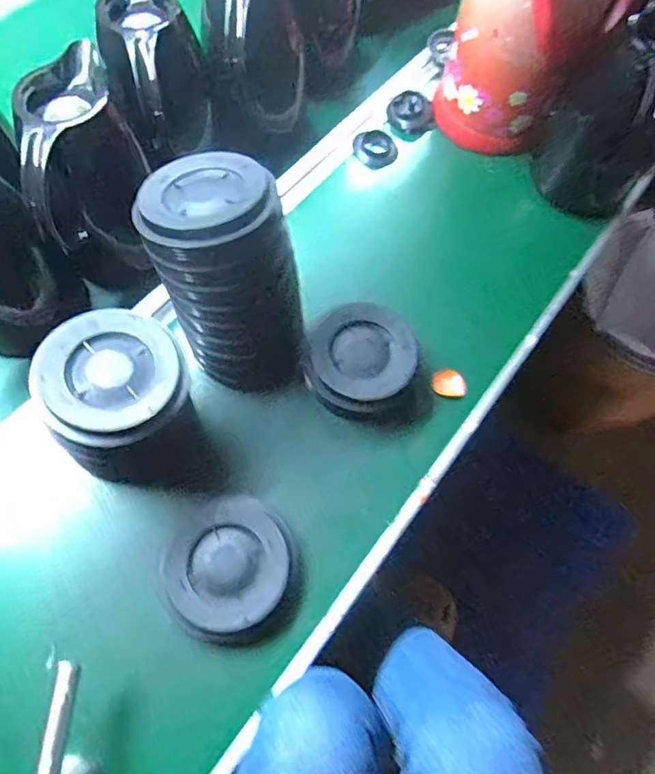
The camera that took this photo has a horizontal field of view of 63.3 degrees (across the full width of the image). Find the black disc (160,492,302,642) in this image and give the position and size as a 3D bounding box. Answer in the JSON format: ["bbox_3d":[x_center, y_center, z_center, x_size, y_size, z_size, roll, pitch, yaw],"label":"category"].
[{"bbox_3d":[-0.087,0.166,0.490,0.115,0.037,0.122,1,67,-2],"label":"black disc"}]

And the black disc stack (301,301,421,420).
[{"bbox_3d":[0.035,-0.024,0.560,0.116,0.056,0.116,-37,74,-16],"label":"black disc stack"}]

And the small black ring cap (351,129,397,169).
[{"bbox_3d":[0.064,-0.321,0.710,0.058,0.022,0.052,10,67,1],"label":"small black ring cap"}]

